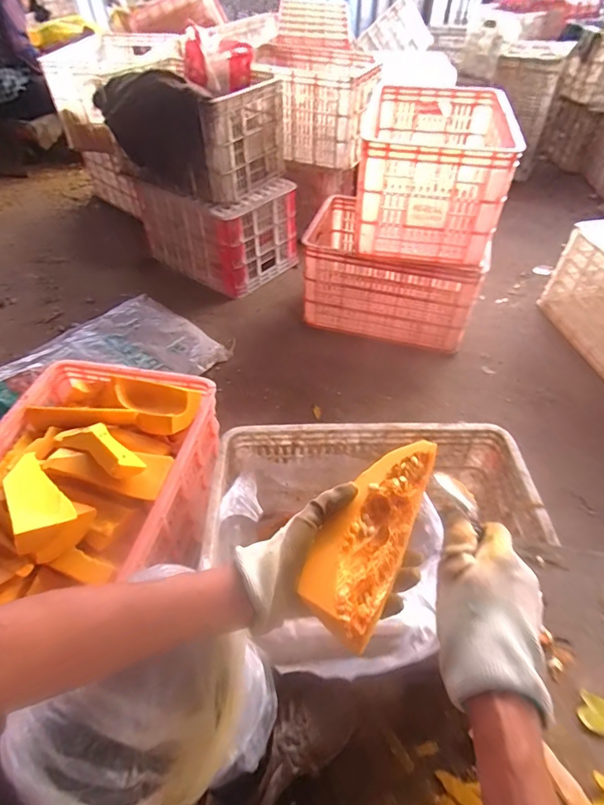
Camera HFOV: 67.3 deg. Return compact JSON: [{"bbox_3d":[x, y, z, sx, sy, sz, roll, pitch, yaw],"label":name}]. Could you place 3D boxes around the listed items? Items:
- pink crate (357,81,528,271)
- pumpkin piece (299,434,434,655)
[{"bbox_3d":[0.355,-0.645,1.269,0.356,0.277,0.549,9,48,9],"label":"pink crate"},{"bbox_3d":[0.070,0.122,0.437,0.074,0.044,0.209,23,51,20],"label":"pumpkin piece"}]

